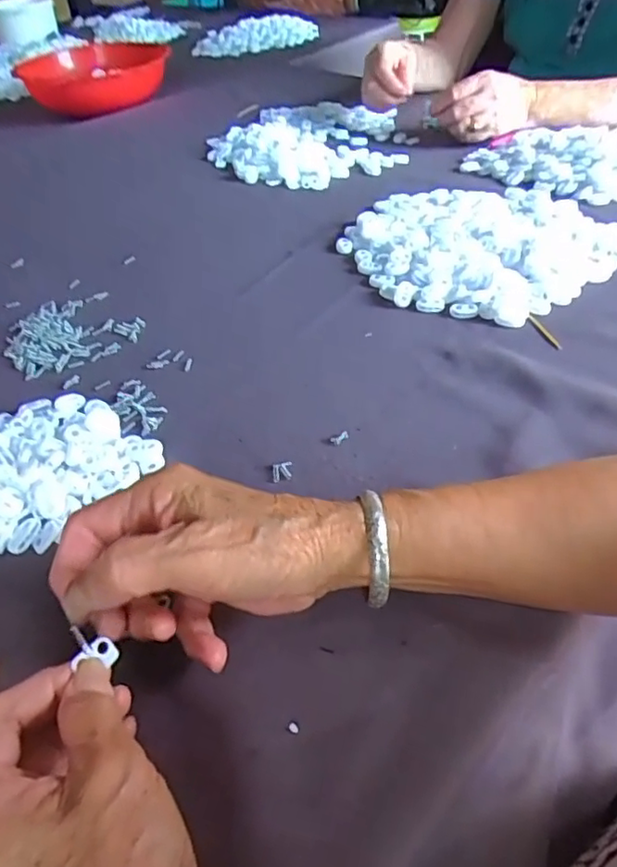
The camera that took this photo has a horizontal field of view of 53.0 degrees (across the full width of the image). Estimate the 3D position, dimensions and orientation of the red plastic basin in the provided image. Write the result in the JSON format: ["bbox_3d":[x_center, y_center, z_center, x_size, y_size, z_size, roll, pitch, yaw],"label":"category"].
[{"bbox_3d":[-0.327,-0.572,0.999,0.194,0.072,0.206,-2,44,2],"label":"red plastic basin"}]

